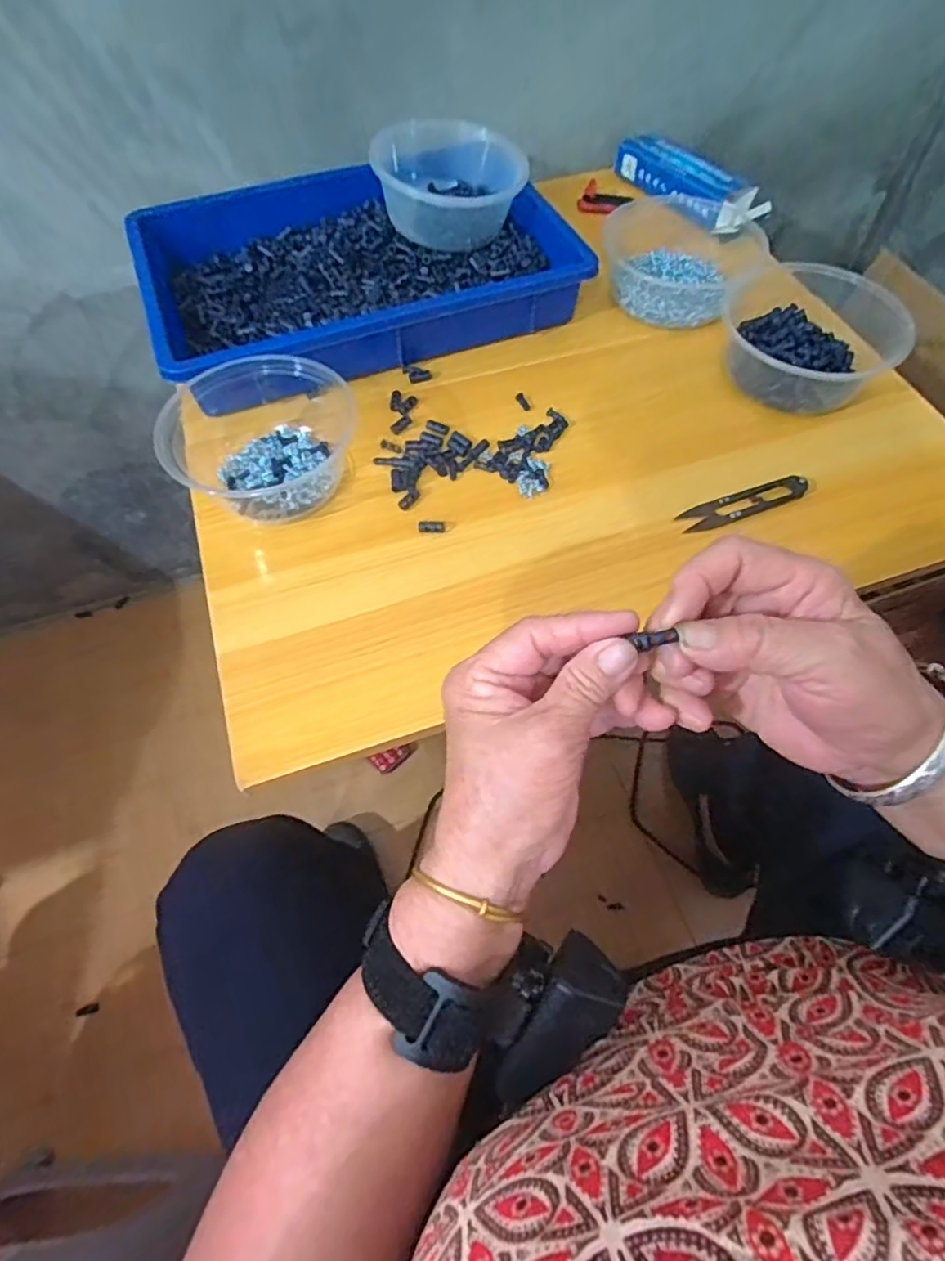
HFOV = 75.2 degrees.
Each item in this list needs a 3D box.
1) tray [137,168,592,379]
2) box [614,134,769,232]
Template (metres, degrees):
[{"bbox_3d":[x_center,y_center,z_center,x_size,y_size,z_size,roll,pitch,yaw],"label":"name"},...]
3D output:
[{"bbox_3d":[-0.109,-0.333,0.561,0.357,0.056,0.253,-21,62,-11],"label":"tray"},{"bbox_3d":[0.225,-0.479,0.654,0.052,0.033,0.181,-36,66,-18],"label":"box"}]

